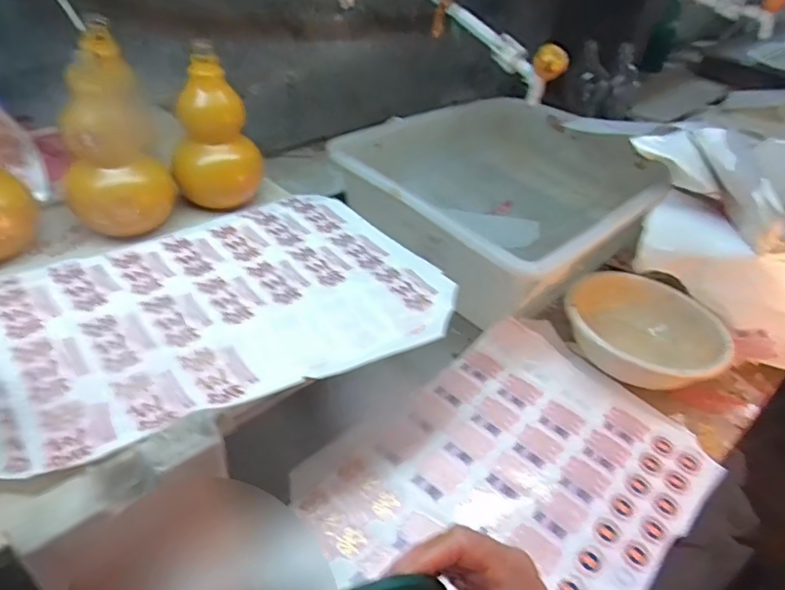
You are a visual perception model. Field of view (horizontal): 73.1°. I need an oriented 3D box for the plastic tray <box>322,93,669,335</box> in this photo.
[{"bbox_3d":[0.178,-0.169,0.859,0.500,0.151,0.402,-30,52,-36],"label":"plastic tray"}]

